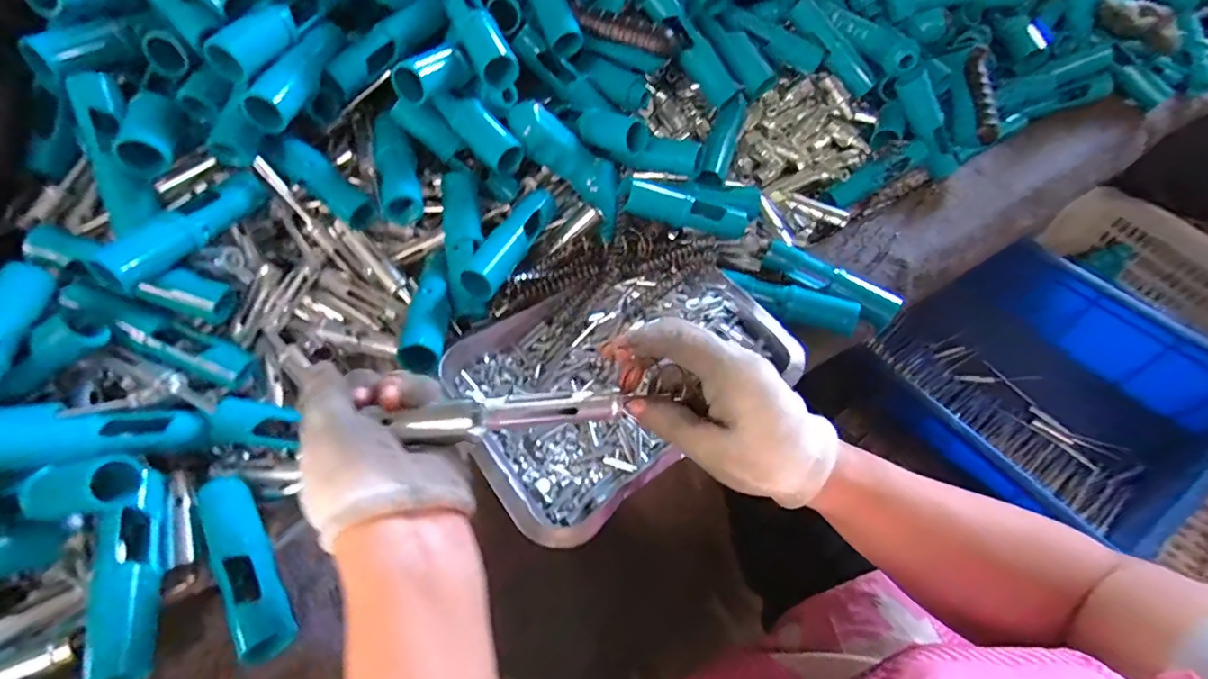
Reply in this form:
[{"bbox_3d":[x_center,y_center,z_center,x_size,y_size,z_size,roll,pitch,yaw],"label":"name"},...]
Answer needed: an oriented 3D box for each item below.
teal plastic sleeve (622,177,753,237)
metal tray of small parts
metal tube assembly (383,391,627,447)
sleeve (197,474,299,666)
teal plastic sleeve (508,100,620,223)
[{"bbox_3d":[0.073,-0.115,0.471,0.123,0.022,0.033,9,49,-24],"label":"teal plastic sleeve"},{"bbox_3d":[0.013,0.017,0.414,0.250,0.037,0.179,-30,58,-20],"label":"metal tray of small parts"},{"bbox_3d":[-0.049,0.038,0.285,0.119,0.017,0.017,-5,53,-9],"label":"metal tube assembly"},{"bbox_3d":[-0.226,0.134,0.336,0.027,0.031,0.132,-33,59,-22],"label":"sleeve"},{"bbox_3d":[-0.031,-0.157,0.466,0.115,0.029,0.041,37,49,-27],"label":"teal plastic sleeve"}]

